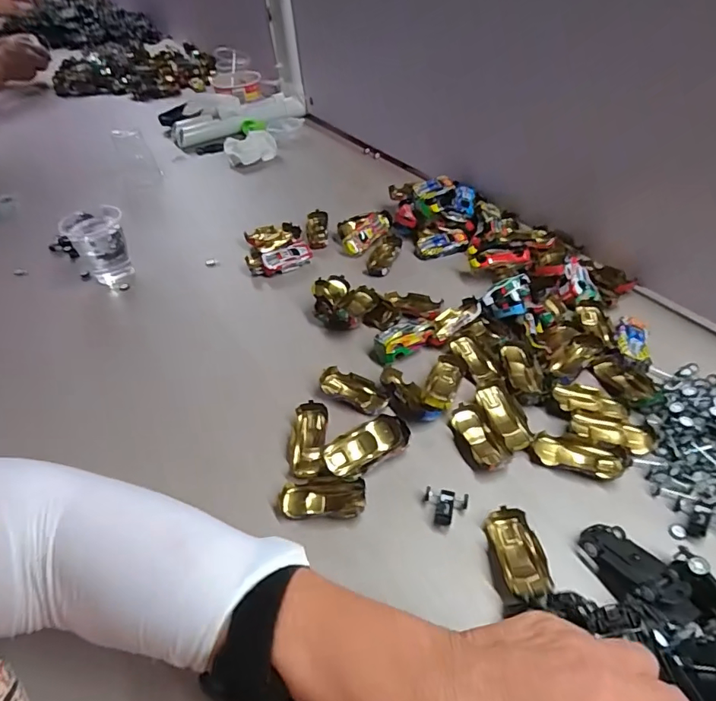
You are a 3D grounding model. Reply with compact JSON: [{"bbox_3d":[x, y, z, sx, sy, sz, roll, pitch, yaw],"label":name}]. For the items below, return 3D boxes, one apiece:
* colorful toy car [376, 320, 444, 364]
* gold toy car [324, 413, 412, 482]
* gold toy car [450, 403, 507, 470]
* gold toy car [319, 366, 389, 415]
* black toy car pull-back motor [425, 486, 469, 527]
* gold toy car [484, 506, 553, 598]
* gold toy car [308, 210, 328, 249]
[{"bbox_3d":[0.046,-0.011,0.472,0.064,0.025,0.025,-20,48,-13],"label":"colorful toy car"},{"bbox_3d":[0.008,0.077,0.390,0.069,0.021,0.031,-30,51,-21],"label":"gold toy car"},{"bbox_3d":[0.097,0.070,0.400,0.032,0.015,0.063,-16,47,-9],"label":"gold toy car"},{"bbox_3d":[-0.003,0.039,0.450,0.065,0.025,0.029,17,51,20],"label":"gold toy car"},{"bbox_3d":[0.064,0.114,0.359,0.030,0.011,0.024,3,47,9],"label":"black toy car pull-back motor"},{"bbox_3d":[0.108,0.136,0.334,0.028,0.014,0.058,-9,47,-3],"label":"gold toy car"},{"bbox_3d":[-0.053,-0.158,0.657,0.027,0.017,0.067,-5,60,1],"label":"gold toy car"}]

